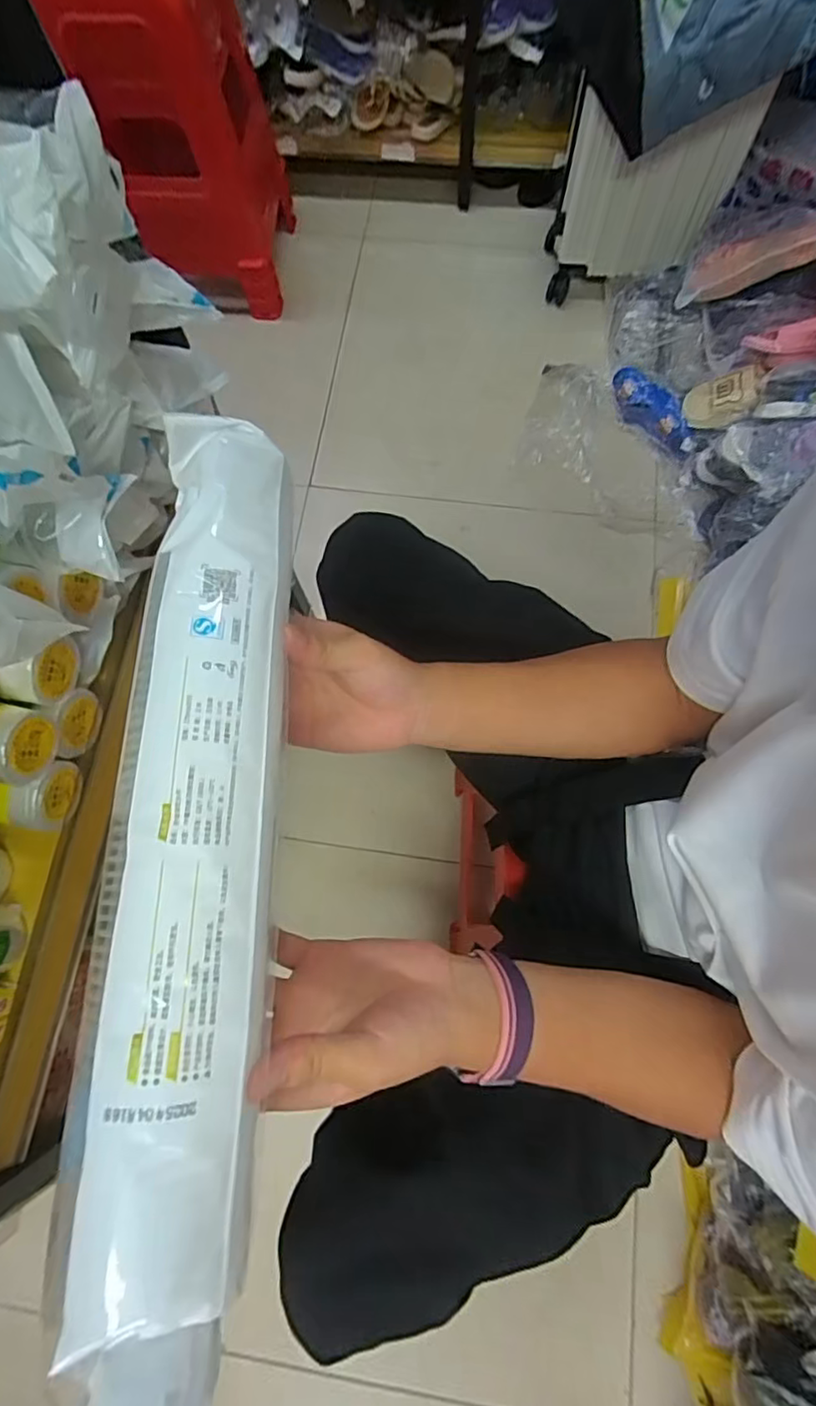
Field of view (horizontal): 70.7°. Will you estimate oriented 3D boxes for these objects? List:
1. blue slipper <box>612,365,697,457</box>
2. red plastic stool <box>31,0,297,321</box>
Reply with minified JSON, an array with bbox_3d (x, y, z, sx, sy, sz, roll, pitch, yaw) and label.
[{"bbox_3d":[0.548,-0.656,1.299,0.063,0.087,0.250,-34,76,-8],"label":"blue slipper"},{"bbox_3d":[-0.490,-1.265,1.247,0.305,0.605,0.389,1,74,2],"label":"red plastic stool"}]

